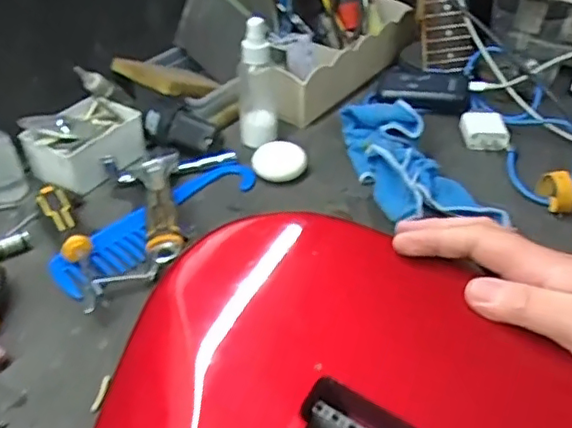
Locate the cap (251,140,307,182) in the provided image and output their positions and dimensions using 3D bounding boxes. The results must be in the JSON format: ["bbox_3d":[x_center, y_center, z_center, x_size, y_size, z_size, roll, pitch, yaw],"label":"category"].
[{"bbox_3d":[-0.007,-0.056,0.610,0.055,0.020,0.055,0,41,0],"label":"cap"}]

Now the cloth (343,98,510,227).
[{"bbox_3d":[0.127,-0.054,0.580,0.091,0.053,0.203,-11,42,-14],"label":"cloth"}]

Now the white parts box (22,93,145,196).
[{"bbox_3d":[-0.206,-0.076,0.610,0.087,0.042,0.107,21,45,22],"label":"white parts box"}]

